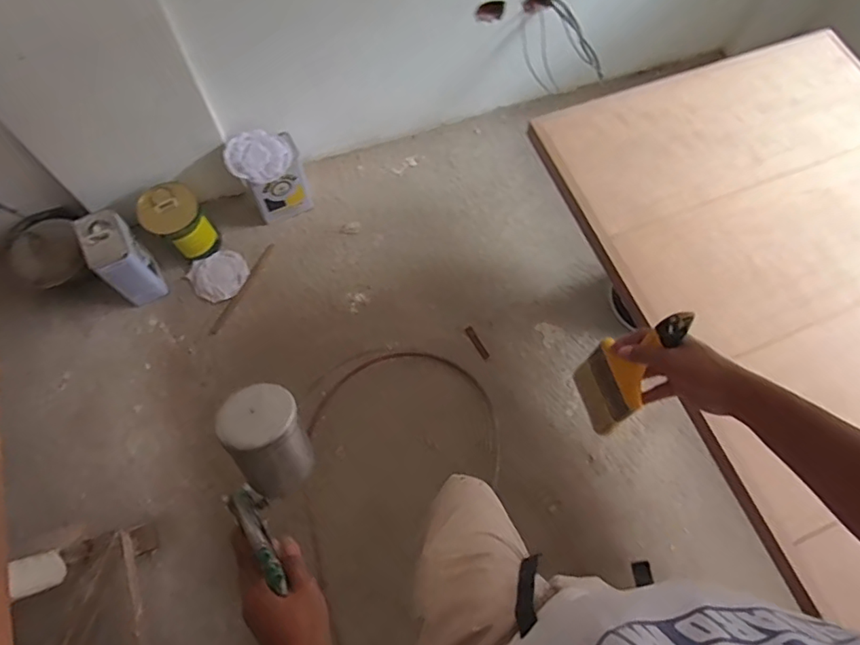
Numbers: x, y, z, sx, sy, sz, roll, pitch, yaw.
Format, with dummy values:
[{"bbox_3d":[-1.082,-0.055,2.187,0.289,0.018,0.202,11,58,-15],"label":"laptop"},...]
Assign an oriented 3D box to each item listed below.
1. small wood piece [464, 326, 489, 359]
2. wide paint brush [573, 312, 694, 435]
[{"bbox_3d":[0.145,0.063,1.631,0.026,0.007,0.112,-29,73,-13],"label":"small wood piece"},{"bbox_3d":[0.239,0.045,0.659,0.018,0.221,0.101,-2,47,-18],"label":"wide paint brush"}]

